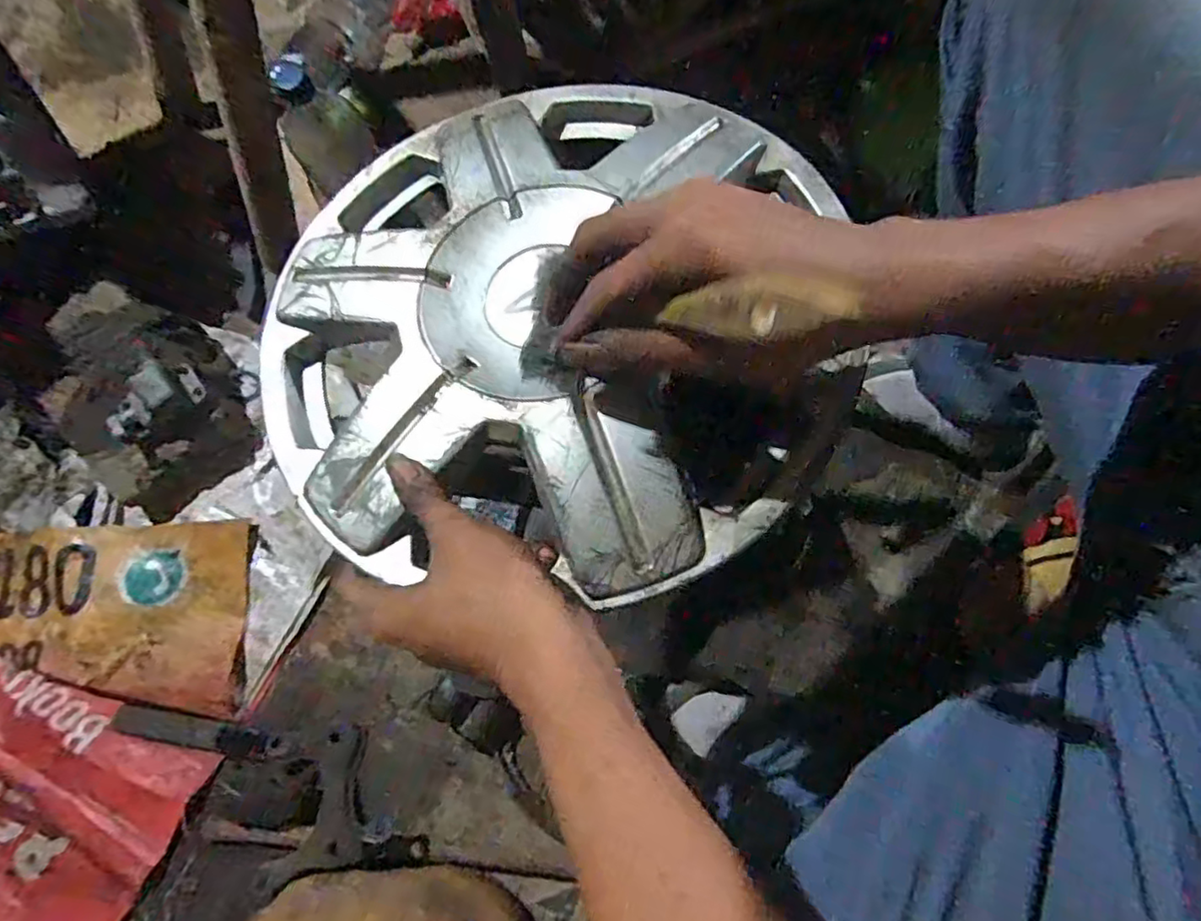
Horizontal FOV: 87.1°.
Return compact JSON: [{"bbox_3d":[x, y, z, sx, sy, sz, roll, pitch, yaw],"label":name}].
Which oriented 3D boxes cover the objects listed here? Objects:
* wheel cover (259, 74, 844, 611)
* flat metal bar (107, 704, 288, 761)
[{"bbox_3d":[-0.031,-0.095,0.376,0.334,0.054,0.332,9,74,4],"label":"wheel cover"},{"bbox_3d":[-0.455,0.308,0.714,0.203,0.004,0.033,8,73,6],"label":"flat metal bar"}]

